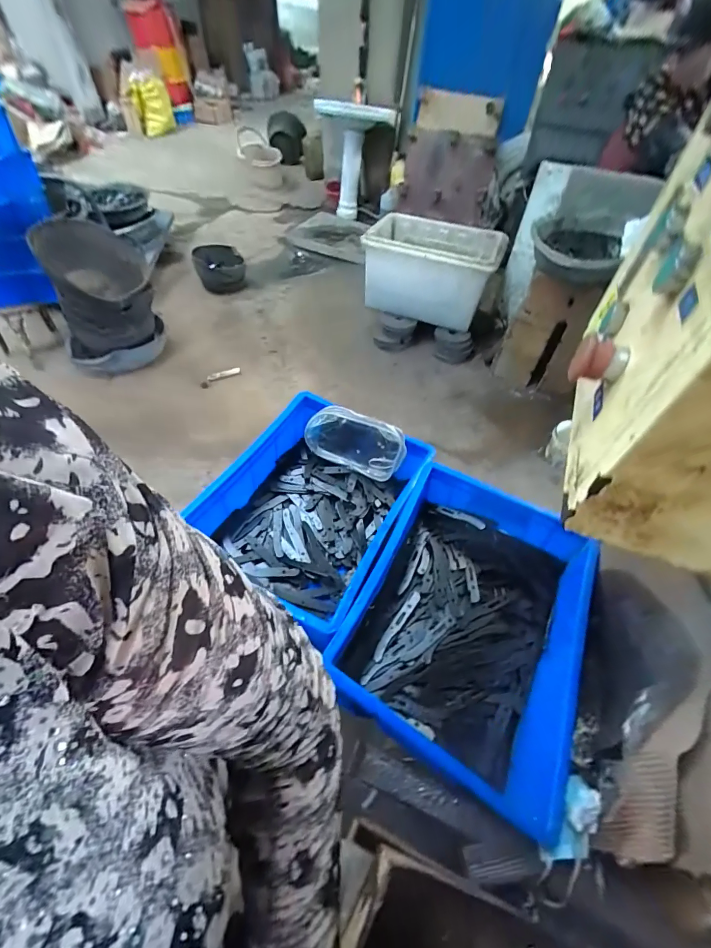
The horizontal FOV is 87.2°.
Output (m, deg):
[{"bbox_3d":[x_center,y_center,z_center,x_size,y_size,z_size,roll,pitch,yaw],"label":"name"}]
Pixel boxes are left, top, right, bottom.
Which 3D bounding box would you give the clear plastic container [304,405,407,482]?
[{"bbox_3d":[-0.001,-0.064,0.745,0.200,0.118,0.053,19,31,4],"label":"clear plastic container"}]

